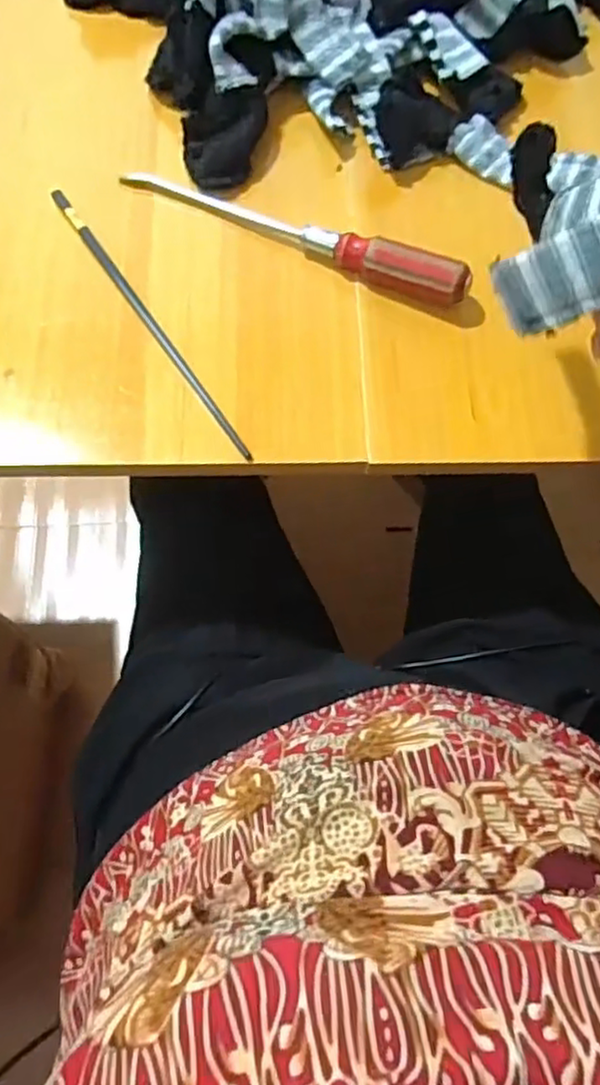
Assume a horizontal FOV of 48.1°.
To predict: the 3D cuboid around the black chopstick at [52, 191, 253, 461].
[{"bbox_3d":[-0.095,-0.139,0.413,0.006,0.004,0.234,-32,72,-13],"label":"black chopstick"}]

